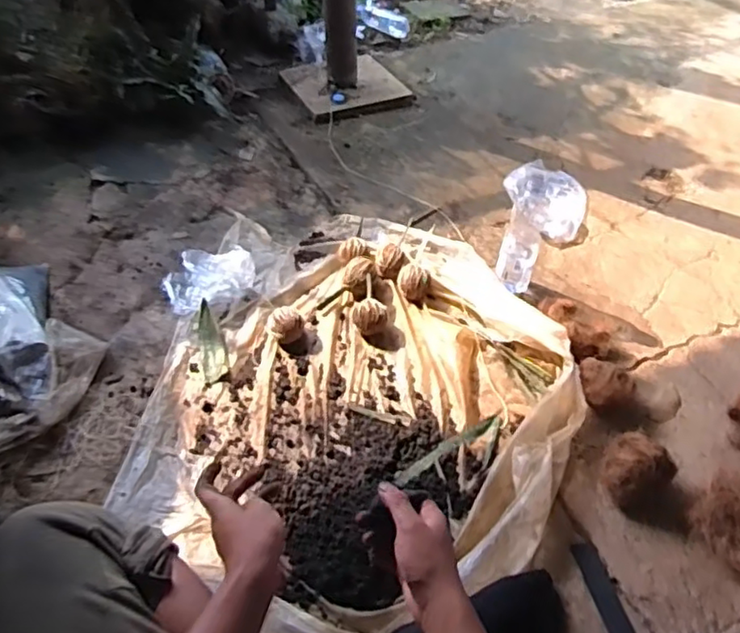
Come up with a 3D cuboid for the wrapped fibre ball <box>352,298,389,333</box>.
[{"bbox_3d":[0.001,0.002,1.122,0.066,0.053,0.055,-10,46,-10],"label":"wrapped fibre ball"}]

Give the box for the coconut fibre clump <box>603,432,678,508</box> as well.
[{"bbox_3d":[0.384,0.223,0.902,0.088,0.092,0.098,29,52,25],"label":"coconut fibre clump"}]

